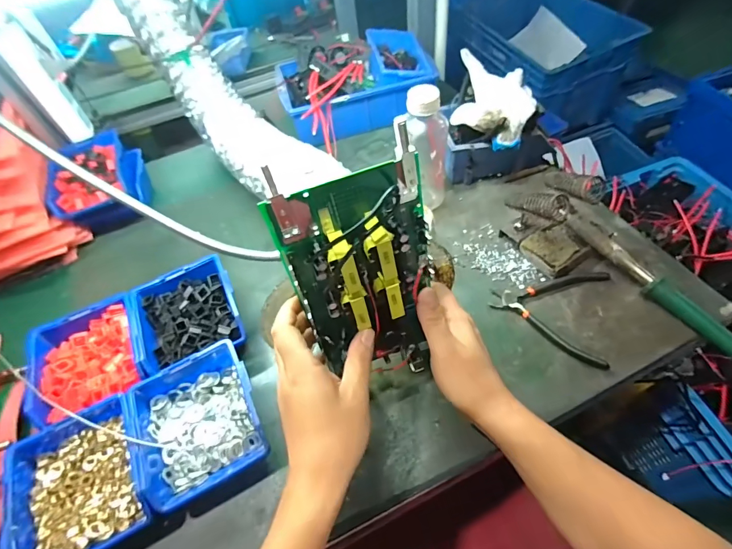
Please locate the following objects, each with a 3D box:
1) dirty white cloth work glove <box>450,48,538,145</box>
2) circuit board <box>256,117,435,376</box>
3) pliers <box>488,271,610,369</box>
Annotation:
[{"bbox_3d":[0.189,-0.263,0.573,0.114,0.071,0.129,9,53,10],"label":"dirty white cloth work glove"},{"bbox_3d":[0.001,0.001,0.338,0.127,0.204,0.054,-18,26,0],"label":"circuit board"},{"bbox_3d":[0.228,0.038,0.485,0.132,0.013,0.130,15,54,15],"label":"pliers"}]

